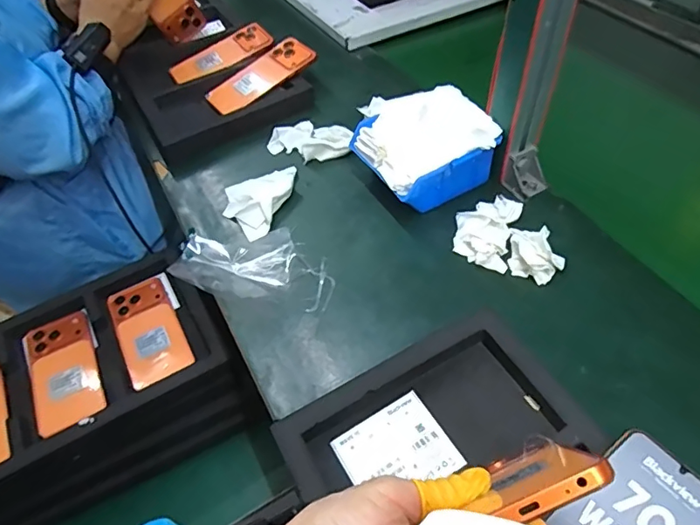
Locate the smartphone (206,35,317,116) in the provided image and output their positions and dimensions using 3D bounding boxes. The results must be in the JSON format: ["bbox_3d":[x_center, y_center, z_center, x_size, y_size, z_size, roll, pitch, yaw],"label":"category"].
[{"bbox_3d":[-0.131,-0.275,0.738,0.165,0.014,0.079,-36,61,-10],"label":"smartphone"}]

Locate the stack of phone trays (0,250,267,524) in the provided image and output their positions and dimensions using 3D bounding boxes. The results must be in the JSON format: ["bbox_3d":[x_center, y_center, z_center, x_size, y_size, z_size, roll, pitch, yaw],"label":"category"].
[{"bbox_3d":[-0.397,0.193,0.638,0.486,0.118,0.246,-25,54,-16],"label":"stack of phone trays"}]

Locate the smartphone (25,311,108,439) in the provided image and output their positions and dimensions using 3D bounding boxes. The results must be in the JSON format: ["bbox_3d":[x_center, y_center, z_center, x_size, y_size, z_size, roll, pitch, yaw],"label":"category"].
[{"bbox_3d":[-0.353,0.132,0.624,0.076,0.008,0.162,-25,54,-17],"label":"smartphone"}]

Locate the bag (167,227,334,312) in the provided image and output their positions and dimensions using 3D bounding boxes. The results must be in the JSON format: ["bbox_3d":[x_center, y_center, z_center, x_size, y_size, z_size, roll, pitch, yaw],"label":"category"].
[{"bbox_3d":[-0.102,0.000,0.549,0.175,0.032,0.092,7,52,9],"label":"bag"}]

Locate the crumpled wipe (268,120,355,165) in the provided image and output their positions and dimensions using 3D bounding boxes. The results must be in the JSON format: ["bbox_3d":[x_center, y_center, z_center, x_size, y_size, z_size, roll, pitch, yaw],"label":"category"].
[{"bbox_3d":[-0.050,-0.159,0.667,0.104,0.024,0.063,19,54,18],"label":"crumpled wipe"}]

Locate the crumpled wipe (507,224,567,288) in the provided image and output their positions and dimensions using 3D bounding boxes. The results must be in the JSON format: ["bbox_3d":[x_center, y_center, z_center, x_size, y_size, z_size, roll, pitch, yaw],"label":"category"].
[{"bbox_3d":[0.190,-0.008,0.514,0.053,0.034,0.052,-2,51,2],"label":"crumpled wipe"}]

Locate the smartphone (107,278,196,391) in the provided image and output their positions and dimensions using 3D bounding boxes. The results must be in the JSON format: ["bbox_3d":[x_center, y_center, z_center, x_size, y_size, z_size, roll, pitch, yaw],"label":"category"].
[{"bbox_3d":[-0.265,0.088,0.661,0.078,0.010,0.165,-26,54,-17],"label":"smartphone"}]

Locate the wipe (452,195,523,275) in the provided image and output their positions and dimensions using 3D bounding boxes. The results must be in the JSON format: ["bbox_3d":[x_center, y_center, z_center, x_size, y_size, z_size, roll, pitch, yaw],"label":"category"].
[{"bbox_3d":[0.146,-0.034,0.546,0.062,0.024,0.089,15,53,15],"label":"wipe"}]

